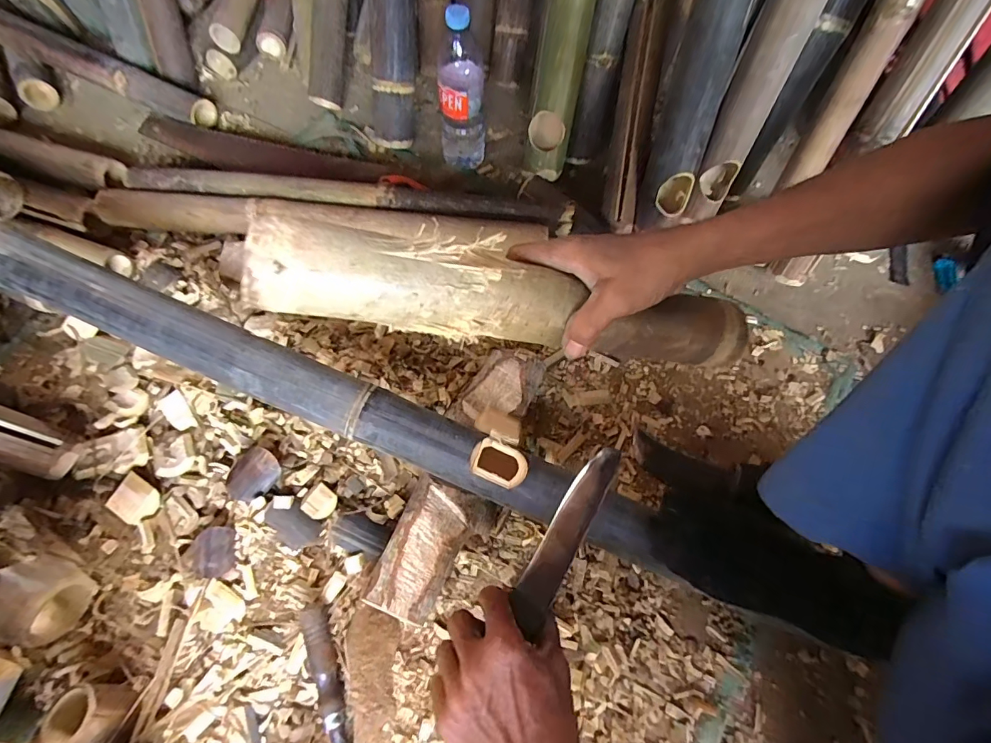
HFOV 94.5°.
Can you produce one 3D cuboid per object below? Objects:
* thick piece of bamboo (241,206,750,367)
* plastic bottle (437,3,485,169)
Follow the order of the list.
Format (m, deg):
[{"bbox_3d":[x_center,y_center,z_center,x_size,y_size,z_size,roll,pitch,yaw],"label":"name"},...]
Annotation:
[{"bbox_3d":[0.027,-0.056,0.361,0.394,0.049,0.066,7,63,-19],"label":"thick piece of bamboo"},{"bbox_3d":[-0.051,-0.432,0.705,0.070,0.236,0.083,1,64,-3],"label":"plastic bottle"}]

